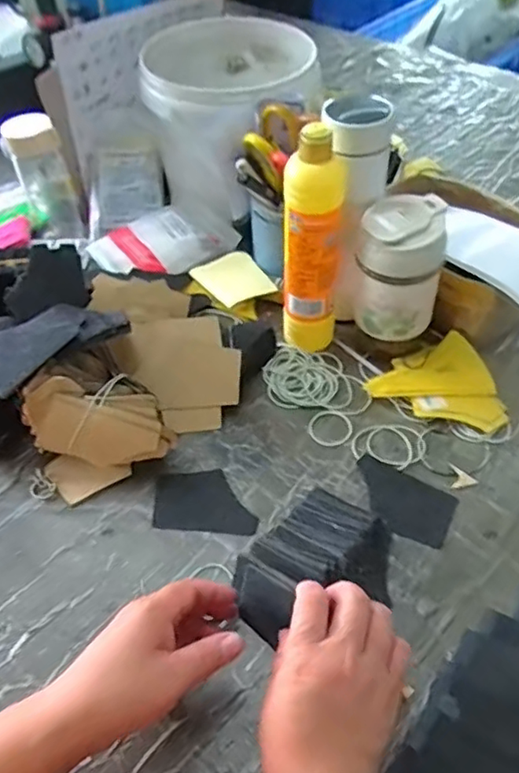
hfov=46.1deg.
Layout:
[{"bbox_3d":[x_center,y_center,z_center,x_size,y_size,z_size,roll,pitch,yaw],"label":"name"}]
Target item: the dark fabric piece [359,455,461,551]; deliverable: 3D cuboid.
[{"bbox_3d":[0.125,0.101,0.541,0.093,0.006,0.060,23,53,22],"label":"dark fabric piece"}]

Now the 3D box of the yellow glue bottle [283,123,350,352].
[{"bbox_3d":[0.053,-0.130,0.592,0.057,0.239,0.045,-1,48,3],"label":"yellow glue bottle"}]

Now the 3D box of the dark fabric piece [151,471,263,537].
[{"bbox_3d":[-0.047,0.104,0.549,0.093,0.004,0.061,3,48,6],"label":"dark fabric piece"}]

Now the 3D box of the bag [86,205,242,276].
[{"bbox_3d":[-0.125,-0.189,0.777,0.171,0.035,0.111,-25,51,-18],"label":"bag"}]

